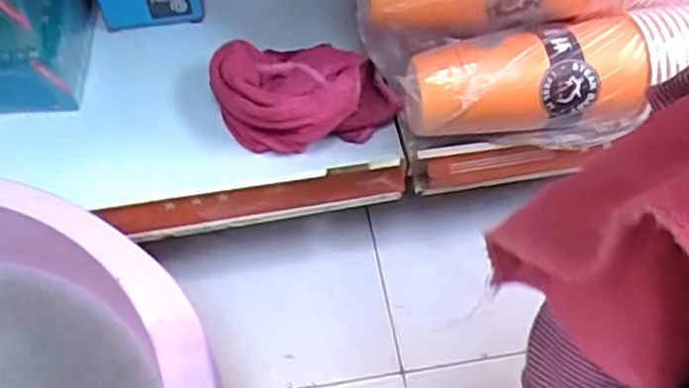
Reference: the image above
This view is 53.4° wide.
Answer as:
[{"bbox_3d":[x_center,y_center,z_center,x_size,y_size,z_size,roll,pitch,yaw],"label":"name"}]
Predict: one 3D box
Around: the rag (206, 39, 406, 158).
[{"bbox_3d":[-0.036,-0.083,0.527,0.120,0.039,0.095,-18,61,-11],"label":"rag"}]

